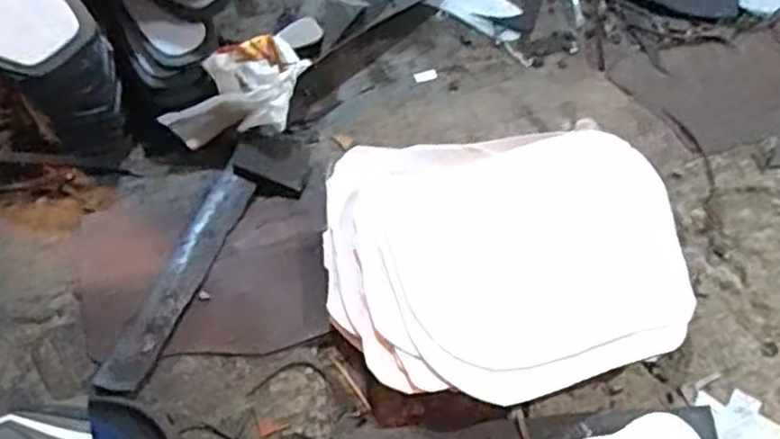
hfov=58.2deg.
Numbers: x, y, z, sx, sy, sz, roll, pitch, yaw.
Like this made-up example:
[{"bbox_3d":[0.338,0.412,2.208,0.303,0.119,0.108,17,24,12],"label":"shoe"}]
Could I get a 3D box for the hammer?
[{"bbox_3d":[-0.161,0.032,0.646,0.072,0.034,0.288,23,67,8],"label":"hammer"}]

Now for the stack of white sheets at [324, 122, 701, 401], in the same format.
[{"bbox_3d":[0.105,0.041,0.628,0.313,0.060,0.231,-2,66,-3],"label":"stack of white sheets"}]

